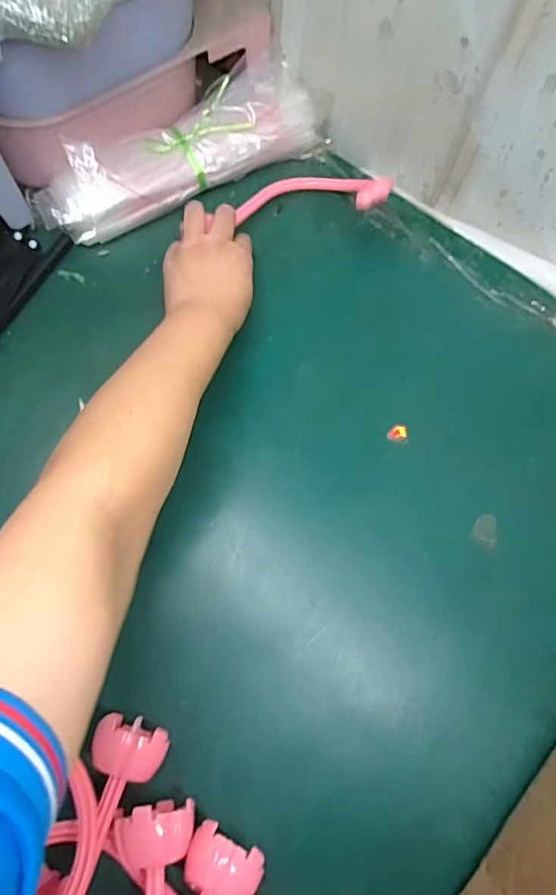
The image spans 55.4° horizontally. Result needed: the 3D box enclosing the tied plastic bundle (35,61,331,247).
[{"bbox_3d":[-0.092,-0.282,0.510,0.285,0.063,0.068,-27,75,-10],"label":"tied plastic bundle"}]

